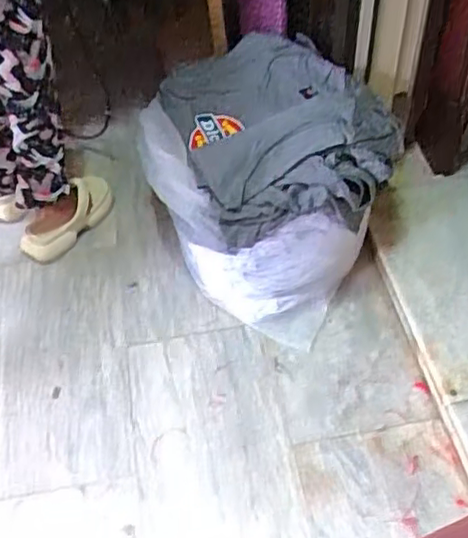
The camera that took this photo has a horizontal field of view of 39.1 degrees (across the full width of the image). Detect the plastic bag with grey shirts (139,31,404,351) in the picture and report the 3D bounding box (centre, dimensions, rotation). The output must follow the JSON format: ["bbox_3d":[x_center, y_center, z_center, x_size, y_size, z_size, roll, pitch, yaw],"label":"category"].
[{"bbox_3d":[0.085,-0.199,1.494,0.492,0.390,0.569,-17,52,-9],"label":"plastic bag with grey shirts"}]

